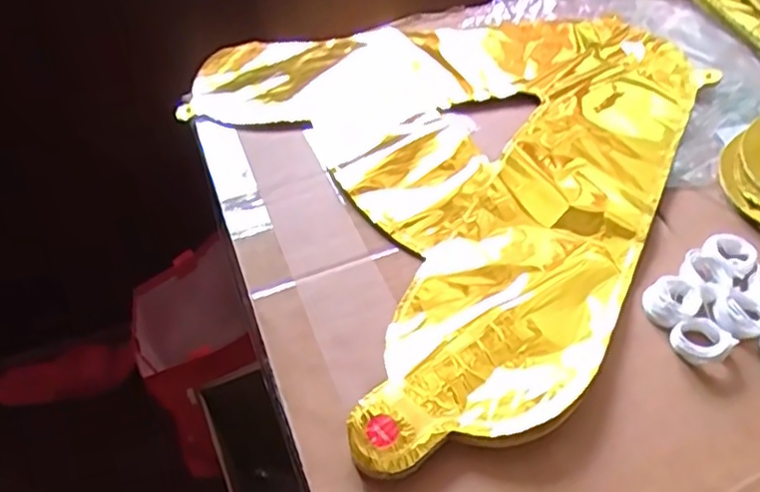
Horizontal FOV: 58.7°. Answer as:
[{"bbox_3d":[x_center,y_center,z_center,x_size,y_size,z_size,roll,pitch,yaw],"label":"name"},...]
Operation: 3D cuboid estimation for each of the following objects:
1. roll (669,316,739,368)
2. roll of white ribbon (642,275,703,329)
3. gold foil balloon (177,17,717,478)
[{"bbox_3d":[0.169,0.049,0.353,0.026,0.011,0.026,-2,47,2],"label":"roll"},{"bbox_3d":[0.158,0.030,0.366,0.033,0.008,0.027,-23,50,-17],"label":"roll of white ribbon"},{"bbox_3d":[0.070,-0.082,0.475,0.352,0.013,0.393,-24,50,-17],"label":"gold foil balloon"}]

